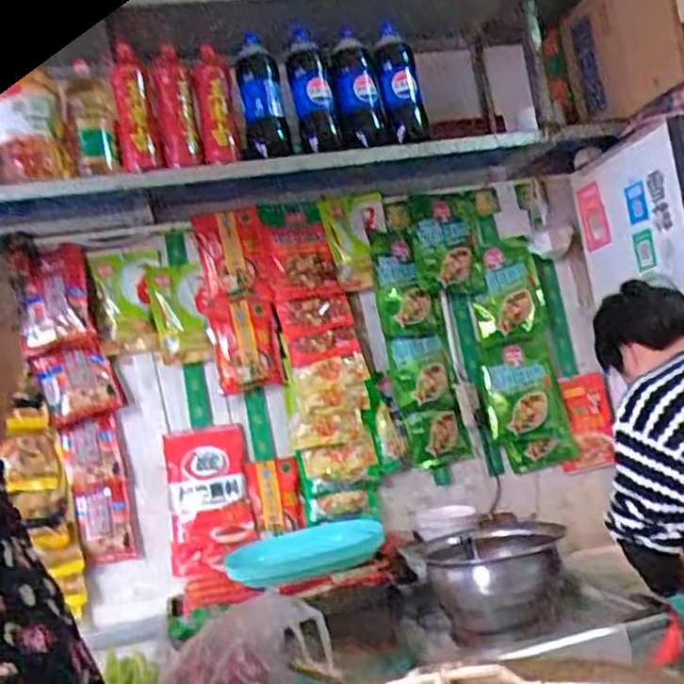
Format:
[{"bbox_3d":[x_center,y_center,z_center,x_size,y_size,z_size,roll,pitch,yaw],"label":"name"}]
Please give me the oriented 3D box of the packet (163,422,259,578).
[{"bbox_3d":[-0.328,0.386,1.796,0.198,0.347,0.025,-8,-7,-3],"label":"packet"}]

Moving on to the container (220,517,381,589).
[{"bbox_3d":[-0.076,0.480,1.689,0.411,0.063,0.260,-6,-7,-34],"label":"container"}]

